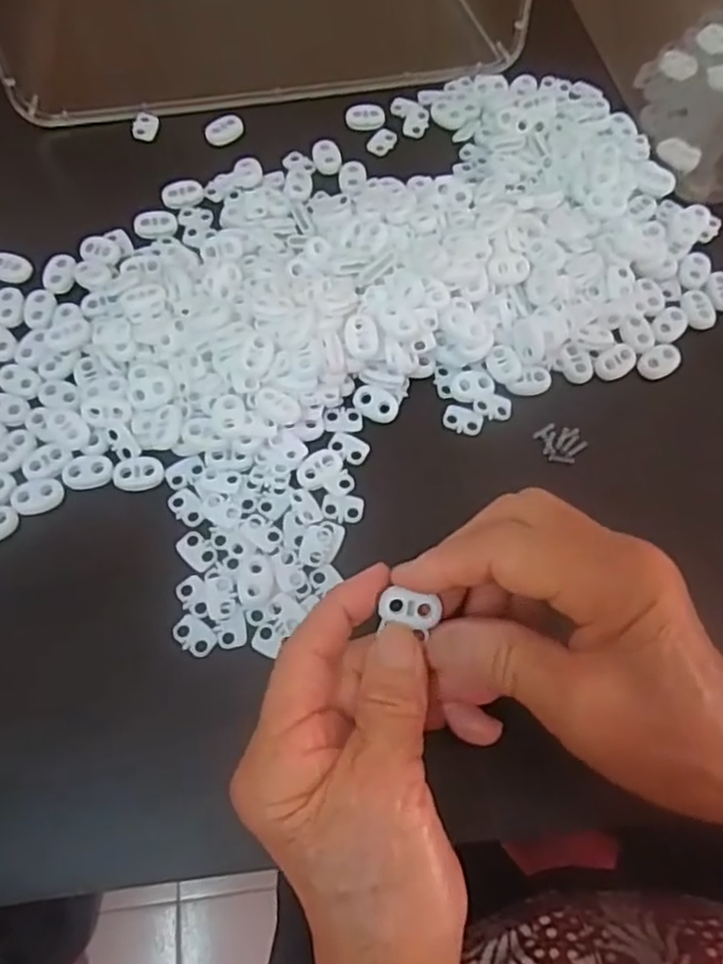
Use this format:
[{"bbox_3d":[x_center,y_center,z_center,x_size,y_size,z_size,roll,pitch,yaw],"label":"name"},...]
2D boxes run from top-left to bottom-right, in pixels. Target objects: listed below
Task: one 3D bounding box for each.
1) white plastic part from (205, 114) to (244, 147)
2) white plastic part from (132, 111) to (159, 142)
[{"bbox_3d":[-0.079,-0.203,0.408,0.022,0.005,0.013,-30,72,-13],"label":"white plastic part"},{"bbox_3d":[-0.126,-0.207,0.411,0.012,0.005,0.017,6,66,2],"label":"white plastic part"}]

